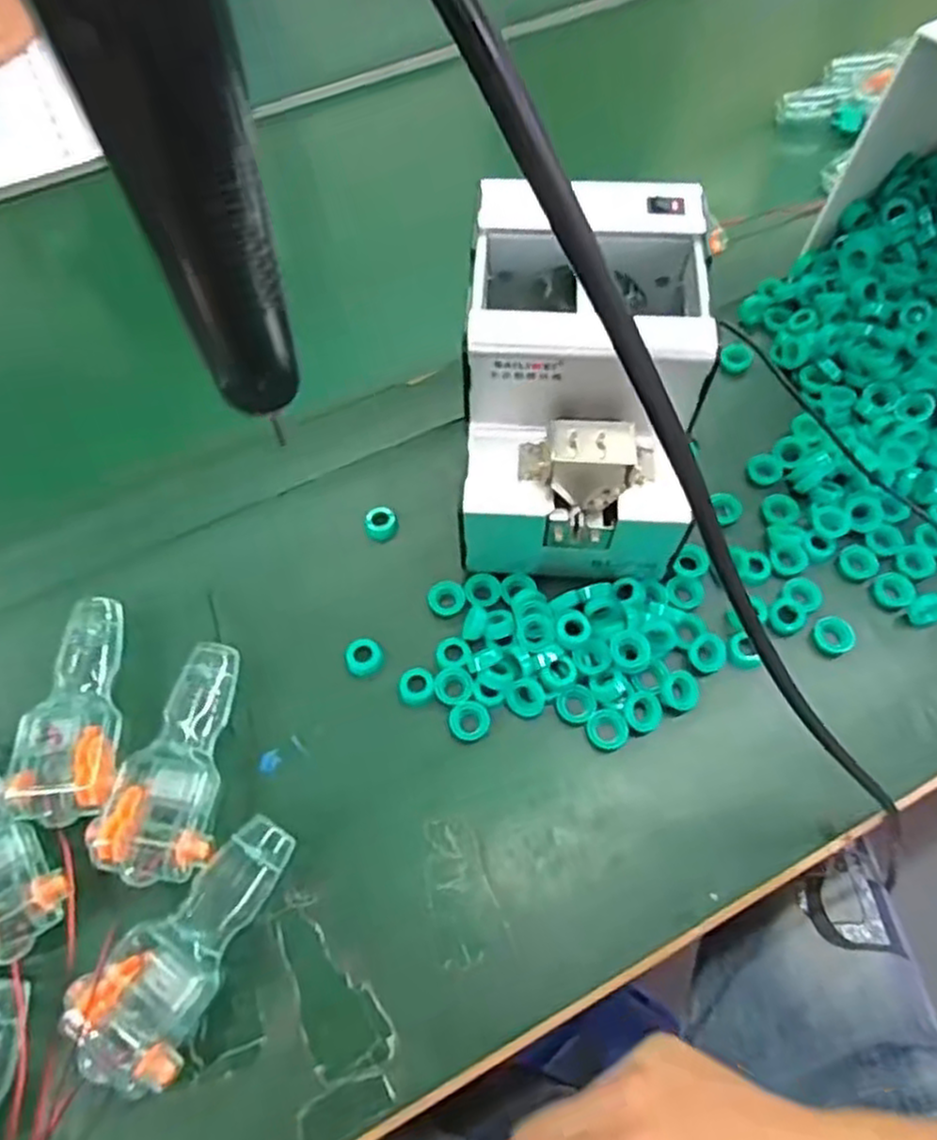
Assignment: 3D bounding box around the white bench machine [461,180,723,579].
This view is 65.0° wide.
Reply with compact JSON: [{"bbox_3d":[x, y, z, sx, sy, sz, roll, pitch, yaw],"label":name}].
[{"bbox_3d":[0.060,-0.101,0.431,0.126,0.146,0.182,4,62,2],"label":"white bench machine"}]

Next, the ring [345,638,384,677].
[{"bbox_3d":[-0.062,0.052,0.438,0.022,0.006,0.023,0,62,0],"label":"ring"}]

